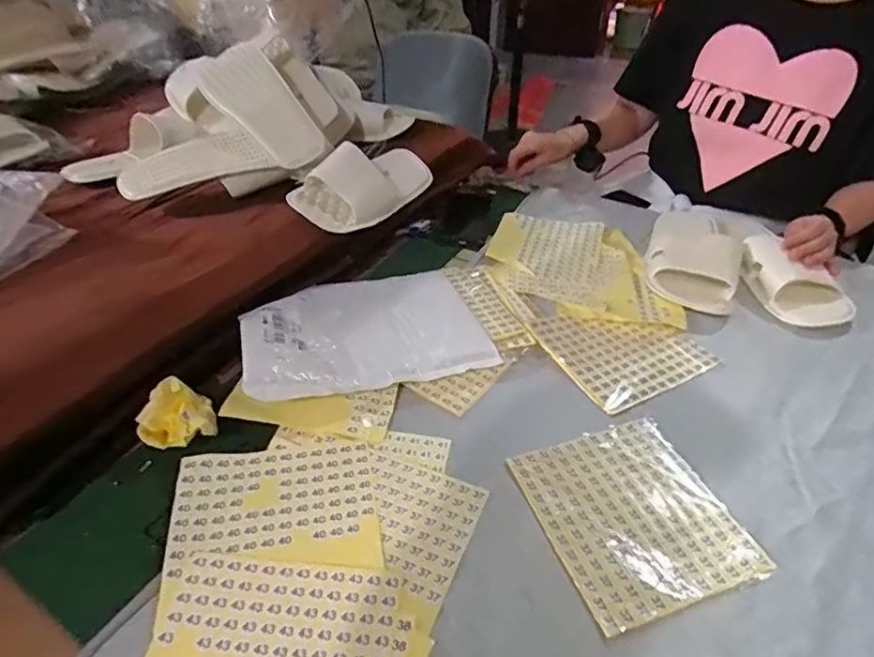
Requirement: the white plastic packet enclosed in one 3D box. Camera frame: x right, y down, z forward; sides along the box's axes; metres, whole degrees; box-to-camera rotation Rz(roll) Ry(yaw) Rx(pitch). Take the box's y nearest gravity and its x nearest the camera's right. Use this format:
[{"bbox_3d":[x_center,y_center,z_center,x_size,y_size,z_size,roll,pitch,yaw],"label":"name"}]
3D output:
[{"bbox_3d":[-0.088,-0.006,0.639,0.263,0.068,0.190,-15,40,-17],"label":"white plastic packet"}]

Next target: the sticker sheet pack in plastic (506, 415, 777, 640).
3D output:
[{"bbox_3d":[0.168,0.156,0.482,0.158,0.006,0.167,-13,40,-14],"label":"sticker sheet pack in plastic"}]

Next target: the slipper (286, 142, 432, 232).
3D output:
[{"bbox_3d":[-0.088,-0.196,0.745,0.081,0.074,0.216,24,45,29],"label":"slipper"}]

